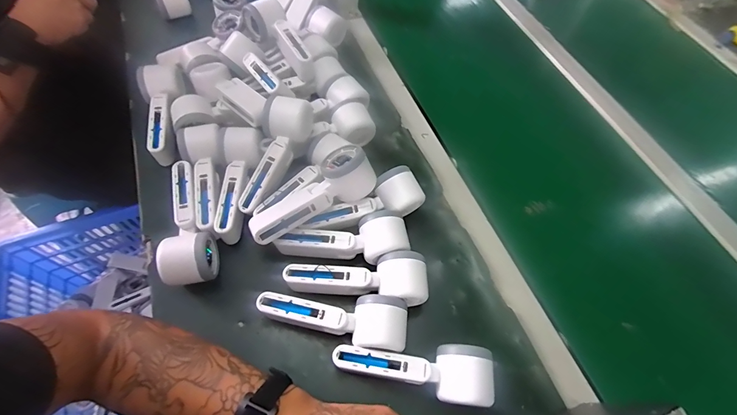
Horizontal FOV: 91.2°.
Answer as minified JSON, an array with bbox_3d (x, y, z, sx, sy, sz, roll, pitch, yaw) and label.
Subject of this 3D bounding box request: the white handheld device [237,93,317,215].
[{"bbox_3d":[-0.128,-0.073,0.484,0.057,0.057,0.173,19,81,7],"label":"white handheld device"}]

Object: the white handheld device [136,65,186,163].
[{"bbox_3d":[-0.309,-0.148,0.538,0.053,0.053,0.168,-8,61,-9],"label":"white handheld device"}]

